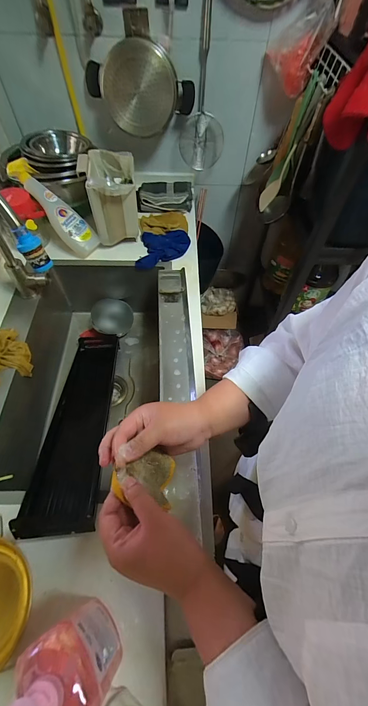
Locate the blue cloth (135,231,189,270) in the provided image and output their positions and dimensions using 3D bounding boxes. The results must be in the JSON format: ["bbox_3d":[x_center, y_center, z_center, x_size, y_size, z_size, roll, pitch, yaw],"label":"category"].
[{"bbox_3d":[-0.066,-0.331,0.932,0.156,0.055,0.138,5,58,1],"label":"blue cloth"}]

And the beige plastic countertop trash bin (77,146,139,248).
[{"bbox_3d":[-0.209,-0.439,0.851,0.138,0.202,0.179,-6,58,-5],"label":"beige plastic countertop trash bin"}]

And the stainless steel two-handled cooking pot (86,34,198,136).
[{"bbox_3d":[-0.115,-0.744,0.829,0.312,0.203,0.112,-7,59,-6],"label":"stainless steel two-handled cooking pot"}]

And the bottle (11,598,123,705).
[{"bbox_3d":[-0.136,0.364,0.329,0.076,0.272,0.087,-28,63,-18],"label":"bottle"}]

